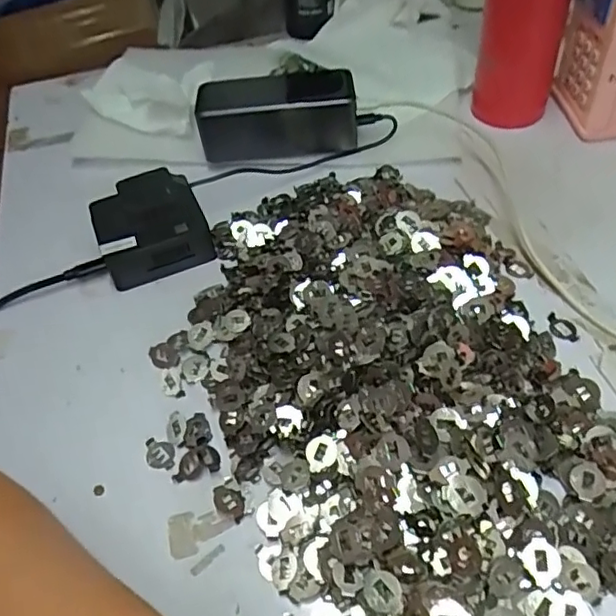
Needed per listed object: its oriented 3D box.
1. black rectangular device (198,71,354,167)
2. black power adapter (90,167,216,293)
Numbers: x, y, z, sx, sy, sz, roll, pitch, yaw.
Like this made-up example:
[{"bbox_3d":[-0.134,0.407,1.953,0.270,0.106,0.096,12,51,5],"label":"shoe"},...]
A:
[{"bbox_3d":[-0.025,-0.162,0.497,0.127,0.052,0.056,-5,49,2],"label":"black rectangular device"},{"bbox_3d":[-0.118,-0.063,0.438,0.074,0.040,0.074,-20,51,-11],"label":"black power adapter"}]

